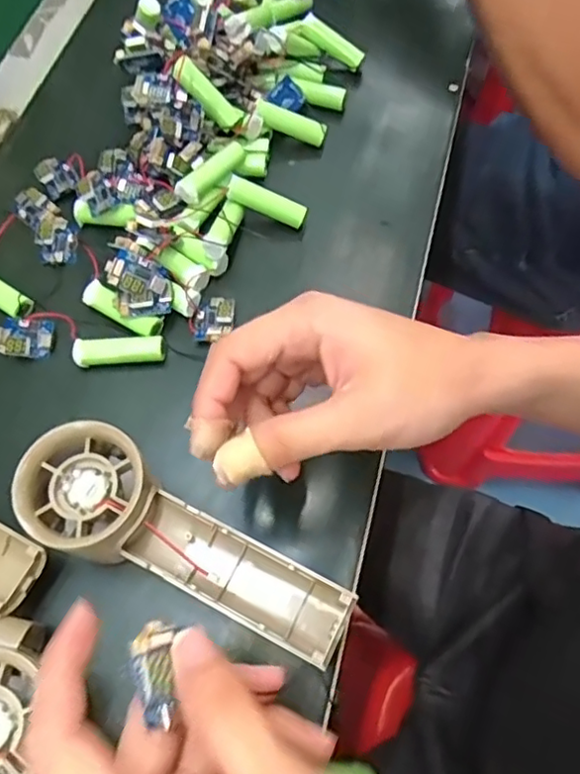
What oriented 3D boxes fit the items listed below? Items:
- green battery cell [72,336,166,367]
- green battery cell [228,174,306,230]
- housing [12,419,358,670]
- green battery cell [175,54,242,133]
[{"bbox_3d":[-0.097,-0.020,0.346,0.053,0.012,0.014,-3,65,0],"label":"green battery cell"},{"bbox_3d":[-0.014,-0.115,0.378,0.049,0.012,0.011,22,65,-7],"label":"green battery cell"},{"bbox_3d":[-0.047,0.074,0.274,0.151,0.052,0.051,27,68,12],"label":"housing"},{"bbox_3d":[-0.050,-0.183,0.379,0.048,0.016,0.014,41,67,-16],"label":"green battery cell"}]

